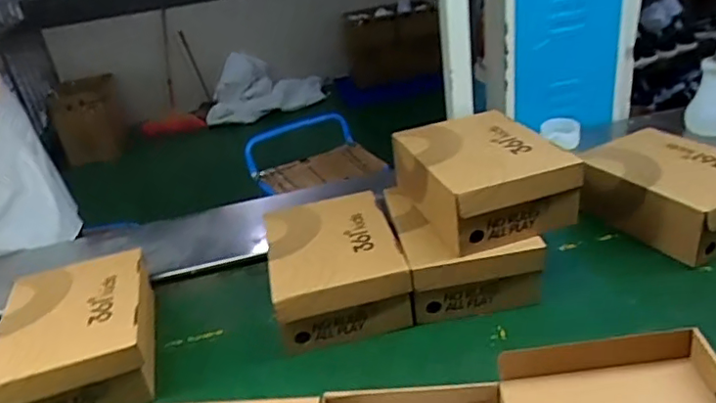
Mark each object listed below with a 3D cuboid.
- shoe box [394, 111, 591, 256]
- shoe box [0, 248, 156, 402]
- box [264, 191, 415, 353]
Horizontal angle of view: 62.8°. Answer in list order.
[{"bbox_3d":[0.216,-0.047,1.006,0.219,0.126,0.269,-13,26,-12],"label":"shoe box"},{"bbox_3d":[-0.436,0.209,0.925,0.216,0.115,0.263,-14,26,-13],"label":"shoe box"},{"bbox_3d":[-0.040,0.109,1.023,0.207,0.126,0.273,-11,25,-6],"label":"box"}]

